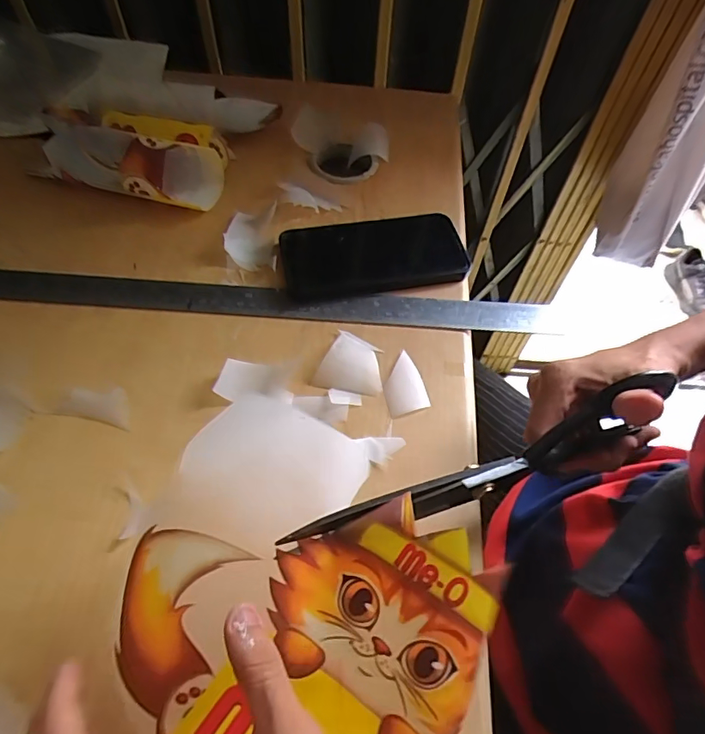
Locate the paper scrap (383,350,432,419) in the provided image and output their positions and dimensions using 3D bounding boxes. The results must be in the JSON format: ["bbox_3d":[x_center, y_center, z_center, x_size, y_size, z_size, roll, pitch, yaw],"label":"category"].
[{"bbox_3d":[0.036,0.012,0.353,0.030,0.004,0.046,-12,60,-10],"label":"paper scrap"}]

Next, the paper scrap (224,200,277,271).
[{"bbox_3d":[-0.088,-0.114,0.424,0.042,0.016,0.074,-3,59,-5],"label":"paper scrap"}]

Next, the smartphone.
[{"bbox_3d":[0.019,-0.096,0.417,0.154,0.010,0.078,-10,60,-9],"label":"smartphone"}]

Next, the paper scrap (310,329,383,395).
[{"bbox_3d":[-0.001,-0.005,0.360,0.048,0.006,0.048,8,59,2],"label":"paper scrap"}]

